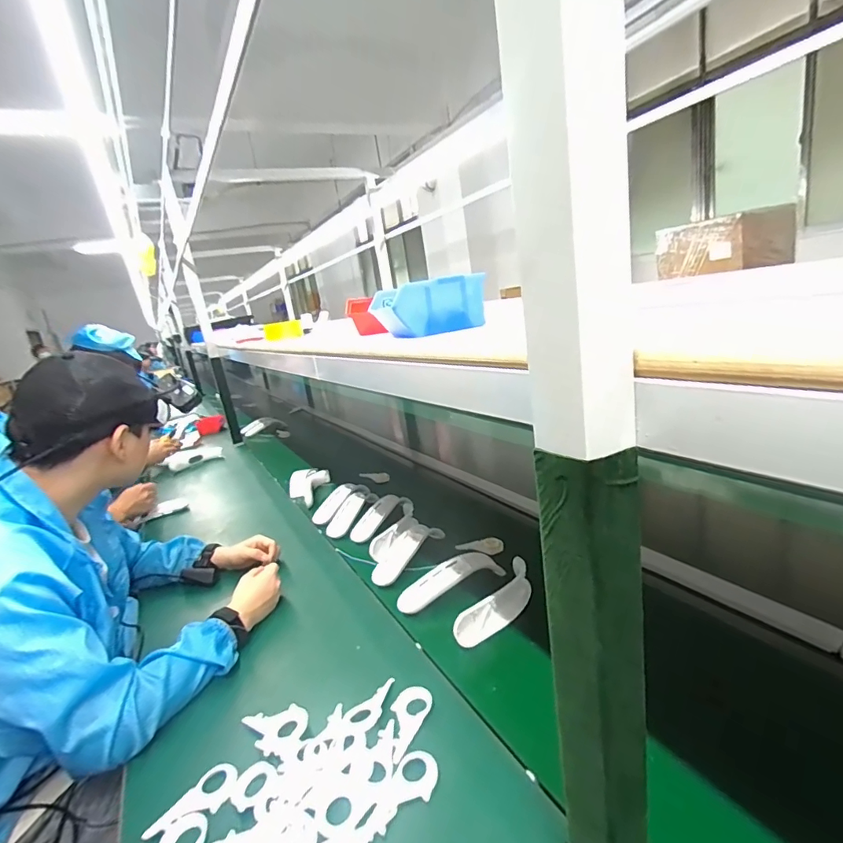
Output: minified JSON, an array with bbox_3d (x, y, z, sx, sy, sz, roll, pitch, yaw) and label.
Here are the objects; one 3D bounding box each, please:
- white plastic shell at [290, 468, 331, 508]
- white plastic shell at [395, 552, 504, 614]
[{"bbox_3d":[-0.331,0.192,1.342,0.127,0.053,0.212,-14,16,-14],"label":"white plastic shell"},{"bbox_3d":[0.046,0.281,0.798,0.184,0.033,0.063,-24,19,-10],"label":"white plastic shell"}]

